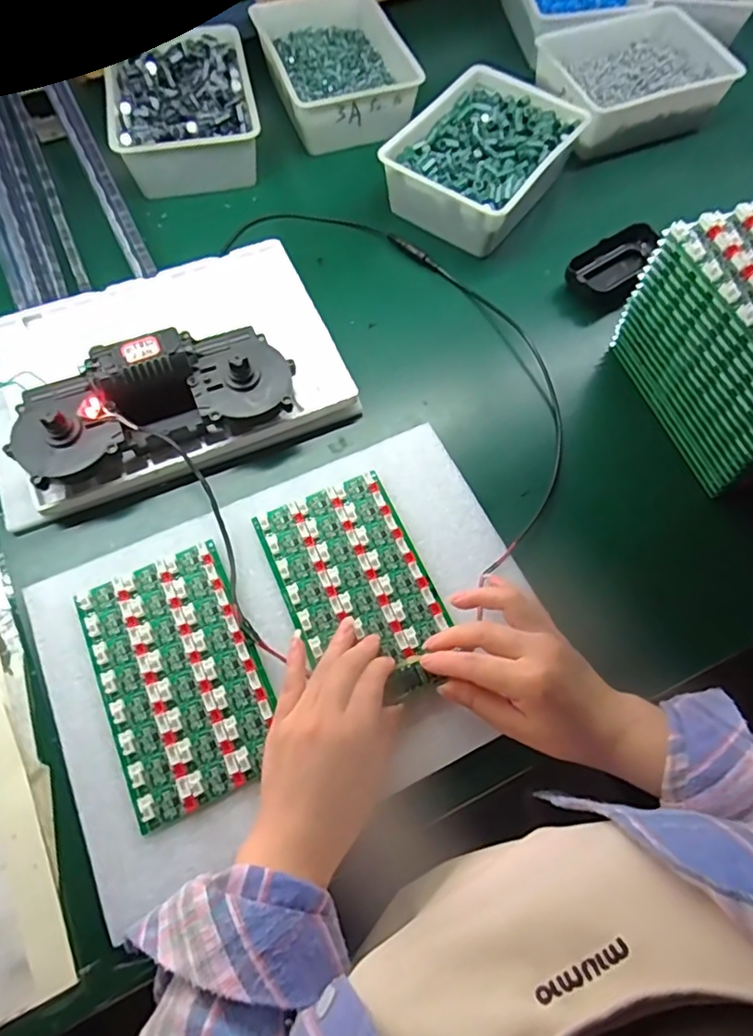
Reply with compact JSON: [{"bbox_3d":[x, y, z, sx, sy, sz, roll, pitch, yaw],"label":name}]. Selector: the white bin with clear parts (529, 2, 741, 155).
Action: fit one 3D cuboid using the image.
[{"bbox_3d":[0.294,-0.510,0.661,0.203,0.053,0.147,-17,68,-8],"label":"white bin with clear parts"}]

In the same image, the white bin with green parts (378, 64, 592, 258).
[{"bbox_3d":[0.112,-0.377,0.598,0.147,0.056,0.197,30,69,11],"label":"white bin with green parts"}]

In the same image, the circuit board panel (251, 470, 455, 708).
[{"bbox_3d":[-0.014,0.050,0.431,0.106,0.016,0.167,-23,70,-9],"label":"circuit board panel"}]

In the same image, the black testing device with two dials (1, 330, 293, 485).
[{"bbox_3d":[-0.179,-0.095,0.466,0.222,0.050,0.095,-21,69,-10],"label":"black testing device with two dials"}]

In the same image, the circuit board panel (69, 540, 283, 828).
[{"bbox_3d":[-0.138,0.109,0.404,0.104,0.011,0.171,-24,70,-11],"label":"circuit board panel"}]

